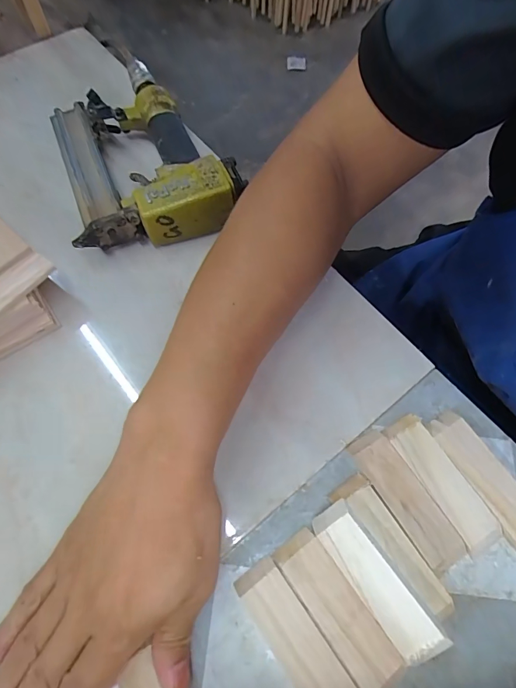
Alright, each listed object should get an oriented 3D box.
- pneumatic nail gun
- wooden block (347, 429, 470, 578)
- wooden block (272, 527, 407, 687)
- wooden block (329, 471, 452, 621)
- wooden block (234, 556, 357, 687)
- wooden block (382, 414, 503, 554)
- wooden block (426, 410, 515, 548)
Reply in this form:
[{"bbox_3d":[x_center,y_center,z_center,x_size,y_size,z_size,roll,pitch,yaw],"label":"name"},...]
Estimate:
[{"bbox_3d":[-0.117,-0.201,0.372,0.155,0.050,0.234,-16,67,-9],"label":"pneumatic nail gun"},{"bbox_3d":[0.104,0.108,0.265,0.031,0.008,0.098,-27,69,-14],"label":"wooden block"},{"bbox_3d":[0.049,0.166,0.237,0.030,0.008,0.091,-33,71,-16],"label":"wooden block"},{"bbox_3d":[0.089,0.135,0.252,0.026,0.009,0.094,-30,70,-15],"label":"wooden block"},{"bbox_3d":[0.024,0.182,0.231,0.028,0.009,0.092,-33,71,-16],"label":"wooden block"},{"bbox_3d":[0.132,0.098,0.270,0.029,0.007,0.098,-27,69,-14],"label":"wooden block"},{"bbox_3d":[0.165,0.095,0.271,0.032,0.009,0.098,-26,69,-14],"label":"wooden block"}]

